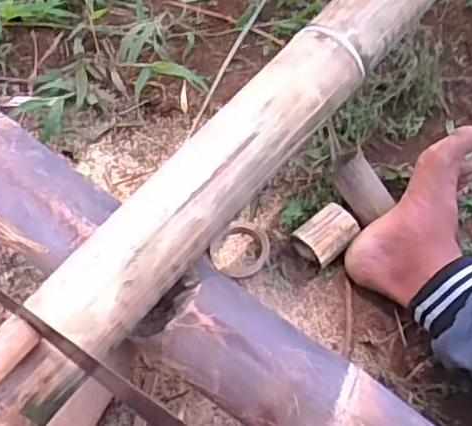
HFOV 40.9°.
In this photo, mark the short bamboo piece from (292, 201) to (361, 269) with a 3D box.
[{"bbox_3d":[0.102,0.025,0.709,0.060,0.042,0.053,-34,67,-19],"label":"short bamboo piece"}]

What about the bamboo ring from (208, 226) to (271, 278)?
[{"bbox_3d":[0.003,0.042,0.720,0.066,0.013,0.063,1,61,-1],"label":"bamboo ring"}]

